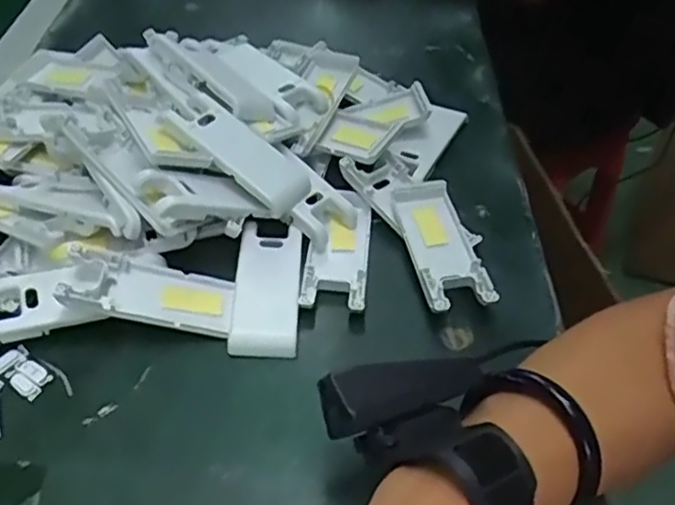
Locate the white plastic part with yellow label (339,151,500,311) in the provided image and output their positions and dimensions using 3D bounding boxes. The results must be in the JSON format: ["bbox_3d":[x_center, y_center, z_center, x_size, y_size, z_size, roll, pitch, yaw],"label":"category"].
[{"bbox_3d":[0.058,-0.016,0.430,0.056,0.023,0.138,-16,48,-19],"label":"white plastic part with yellow label"}]

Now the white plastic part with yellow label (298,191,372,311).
[{"bbox_3d":[0.000,-0.002,0.424,0.038,0.017,0.095,5,44,2],"label":"white plastic part with yellow label"}]

